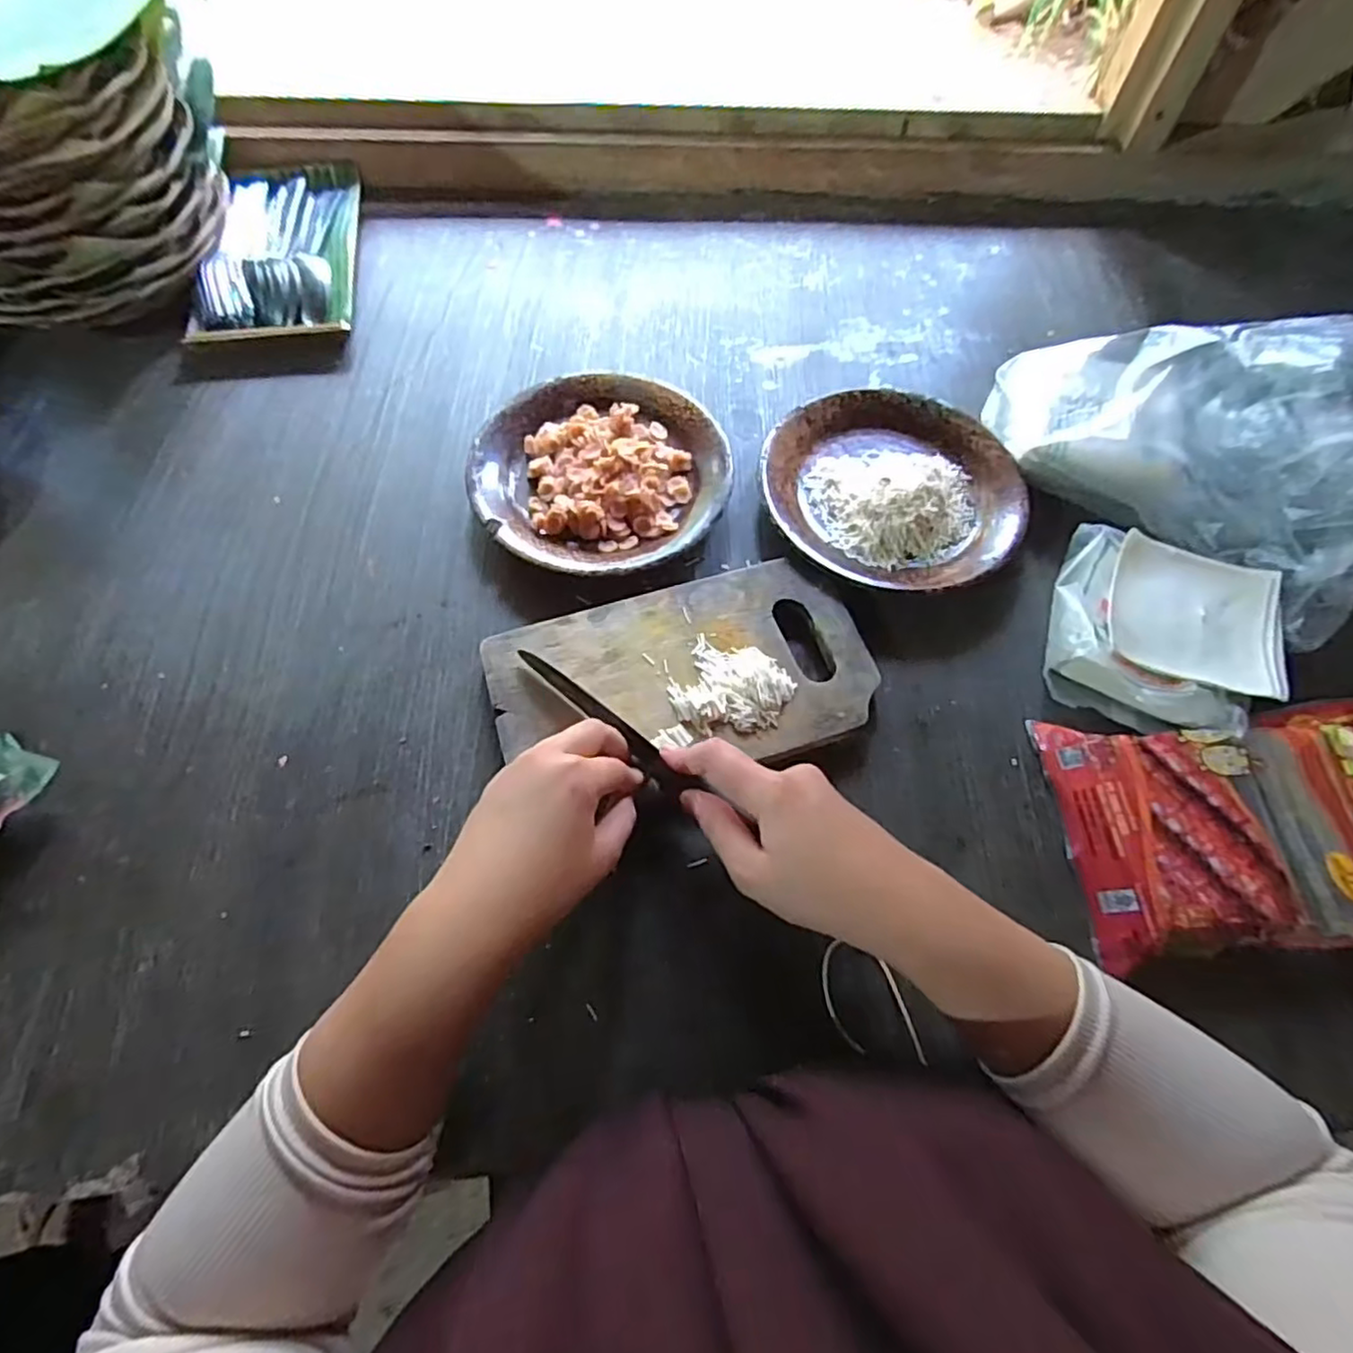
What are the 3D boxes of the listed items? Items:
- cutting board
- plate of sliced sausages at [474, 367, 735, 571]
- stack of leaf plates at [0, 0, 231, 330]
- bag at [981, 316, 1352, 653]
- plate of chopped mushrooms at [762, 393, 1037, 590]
[{"bbox_3d":[0.004,0.001,0.433,0.232,0.022,0.129,-14,66,-9],"label":"cutting board"},{"bbox_3d":[-0.056,-0.149,0.499,0.182,0.032,0.179,1,65,-2],"label":"plate of sliced sausages"},{"bbox_3d":[-0.492,-0.413,0.527,0.230,0.163,0.262,-10,65,-7],"label":"stack of leaf plates"},{"bbox_3d":[0.369,-0.171,0.445,0.136,0.126,0.277,-41,73,-19],"label":"bag"},{"bbox_3d":[0.158,-0.137,0.498,0.183,0.037,0.174,1,65,-2],"label":"plate of chopped mushrooms"}]

